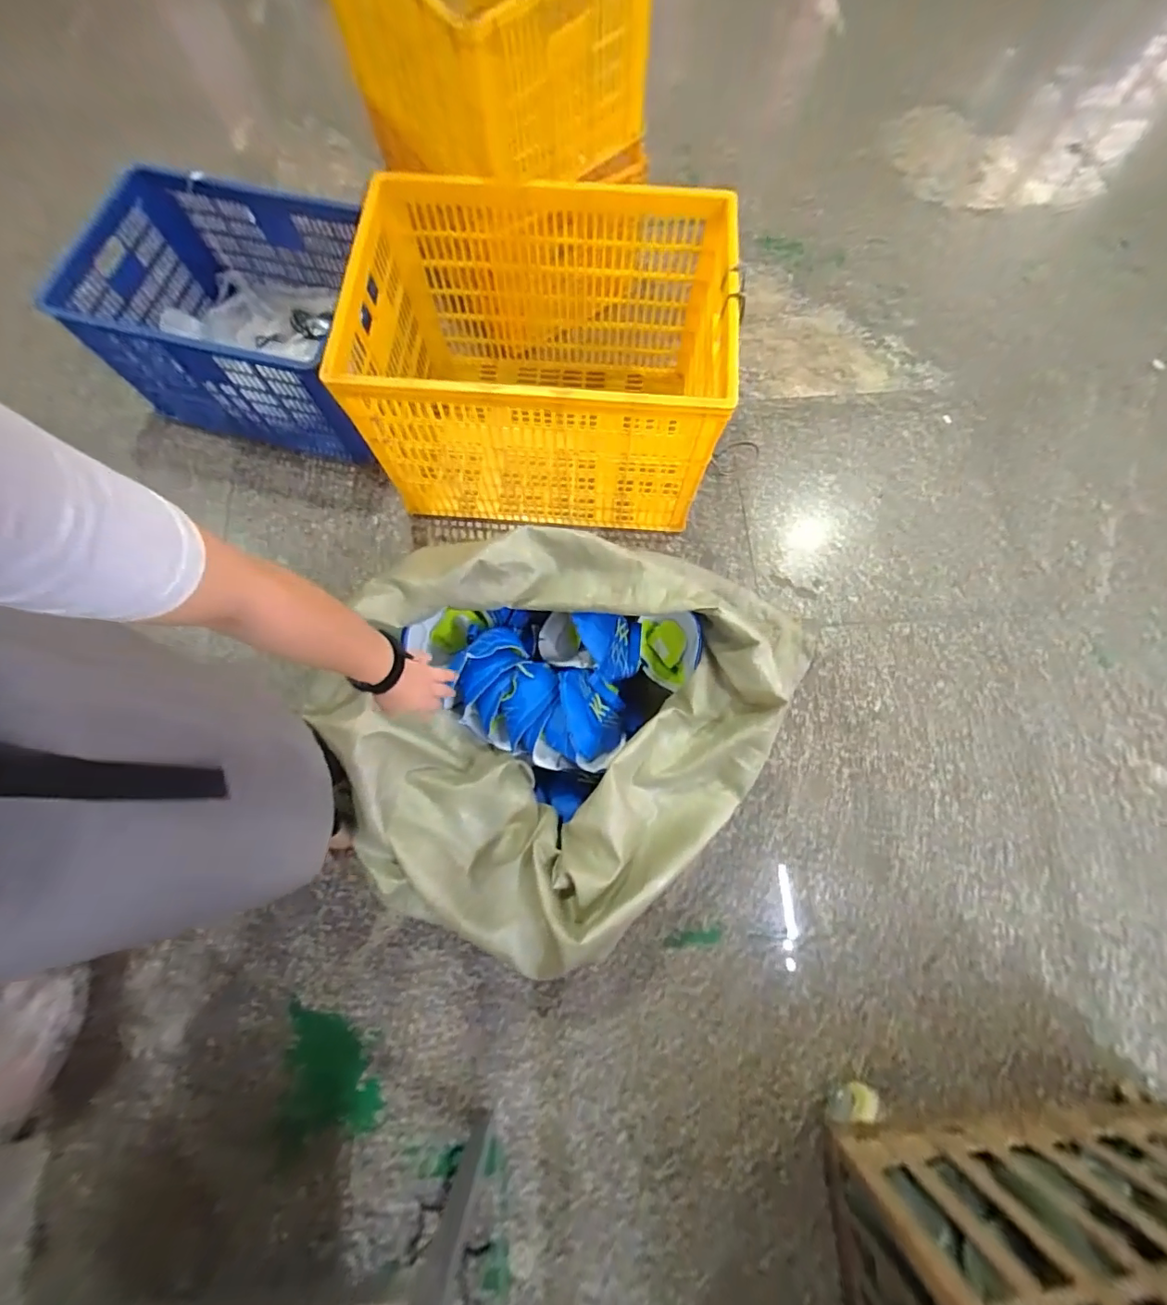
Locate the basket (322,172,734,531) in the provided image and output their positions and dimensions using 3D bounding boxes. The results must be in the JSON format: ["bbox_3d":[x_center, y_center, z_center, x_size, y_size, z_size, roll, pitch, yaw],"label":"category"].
[{"bbox_3d":[-0.079,-0.578,1.074,0.666,0.416,0.493,5,74,1],"label":"basket"}]

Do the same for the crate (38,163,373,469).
[{"bbox_3d":[-0.781,-0.765,1.182,0.636,0.301,0.444,11,75,3],"label":"crate"}]

